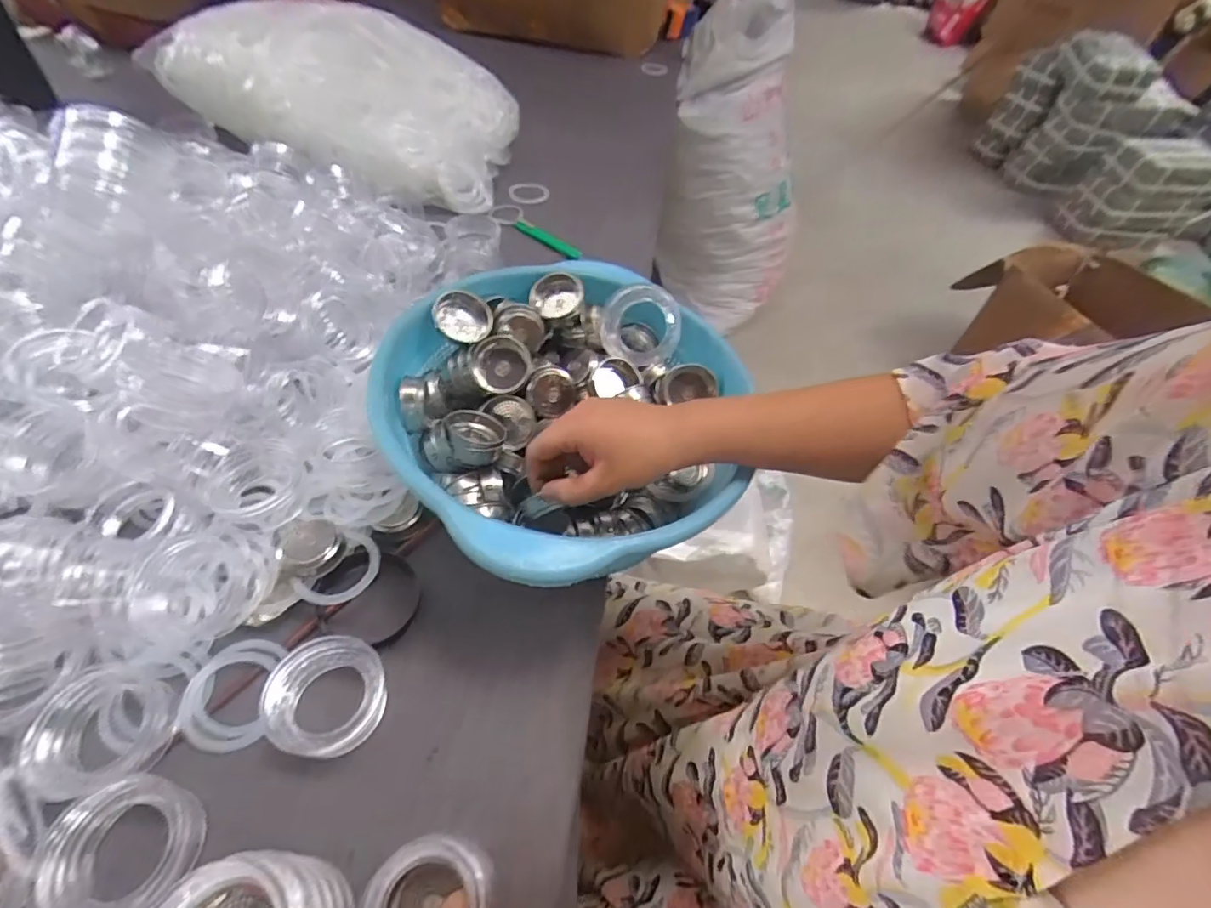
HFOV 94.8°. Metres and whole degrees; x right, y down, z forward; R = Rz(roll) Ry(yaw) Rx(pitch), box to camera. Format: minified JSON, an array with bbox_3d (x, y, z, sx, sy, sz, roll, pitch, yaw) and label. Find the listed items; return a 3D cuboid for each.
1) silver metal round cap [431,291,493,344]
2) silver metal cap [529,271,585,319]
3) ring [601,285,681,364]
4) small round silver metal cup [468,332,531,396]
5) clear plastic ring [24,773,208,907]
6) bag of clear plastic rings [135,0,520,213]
[{"bbox_3d":[-0.114,-0.110,0.446,0.046,0.017,0.046,-1,61,1],"label":"silver metal round cap"},{"bbox_3d":[-0.042,-0.138,0.490,0.044,0.026,0.034,4,50,-3],"label":"silver metal cap"},{"bbox_3d":[0.031,-0.112,0.481,0.067,0.016,0.070,-2,82,11],"label":"ring"},{"bbox_3d":[-0.084,-0.073,0.447,0.049,0.024,0.045,-9,94,-11],"label":"small round silver metal cup"},{"bbox_3d":[-0.260,0.215,0.301,0.071,0.021,0.069,3,51,-4],"label":"clear plastic ring"},{"bbox_3d":[-0.372,-0.517,0.791,0.482,0.156,0.259,24,52,13],"label":"bag of clear plastic rings"}]

